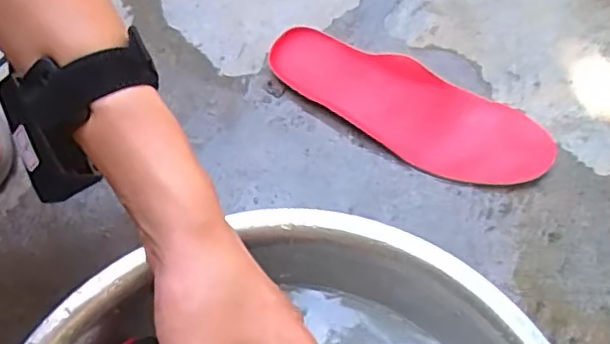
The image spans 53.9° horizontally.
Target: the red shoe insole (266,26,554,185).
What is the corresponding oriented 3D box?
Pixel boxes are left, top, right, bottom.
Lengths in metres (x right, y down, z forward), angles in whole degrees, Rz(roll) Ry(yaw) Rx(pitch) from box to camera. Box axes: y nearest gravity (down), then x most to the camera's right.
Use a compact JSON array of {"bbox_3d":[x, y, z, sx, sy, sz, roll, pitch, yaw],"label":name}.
[{"bbox_3d":[0.084,-0.057,0.526,0.251,0.019,0.079,27,68,15],"label":"red shoe insole"}]

